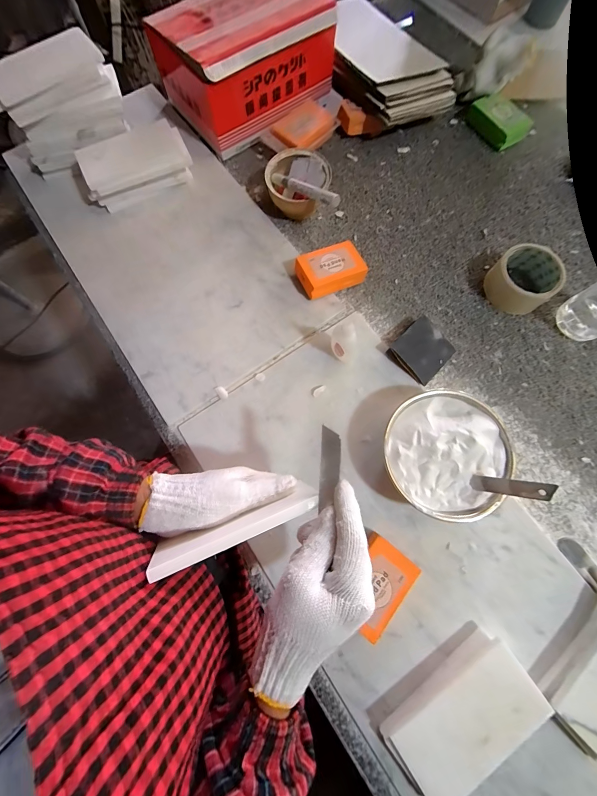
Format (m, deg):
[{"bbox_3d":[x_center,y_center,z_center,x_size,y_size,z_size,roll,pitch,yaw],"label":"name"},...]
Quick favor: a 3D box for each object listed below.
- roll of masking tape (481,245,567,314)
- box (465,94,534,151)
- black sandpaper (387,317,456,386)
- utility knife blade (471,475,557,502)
[{"bbox_3d":[0.332,-0.176,0.462,0.085,0.047,0.086,0,75,-1],"label":"roll of masking tape"},{"bbox_3d":[0.357,-0.495,0.558,0.067,0.030,0.101,-31,78,-9],"label":"box"},{"bbox_3d":[0.176,-0.067,0.443,0.081,0.034,0.070,-41,79,-11],"label":"black sandpaper"},{"bbox_3d":[0.224,0.095,0.331,0.007,0.077,0.016,22,72,-34],"label":"utility knife blade"}]

